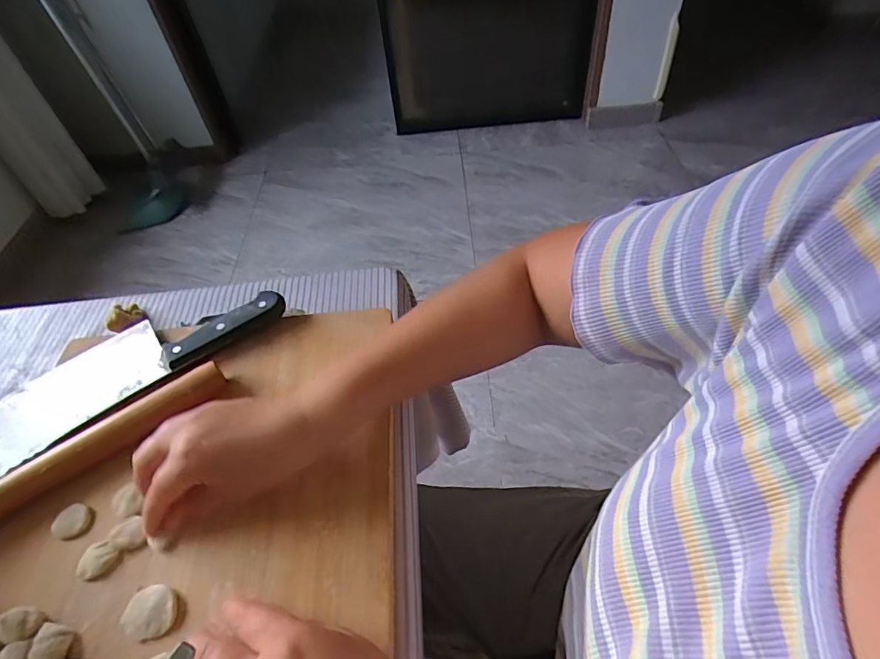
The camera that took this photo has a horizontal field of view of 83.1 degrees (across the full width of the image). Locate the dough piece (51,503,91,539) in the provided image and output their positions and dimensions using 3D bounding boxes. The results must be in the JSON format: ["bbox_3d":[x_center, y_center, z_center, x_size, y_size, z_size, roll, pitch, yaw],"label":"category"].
[{"bbox_3d":[-0.263,0.136,0.352,0.021,0.006,0.024,15,53,18],"label":"dough piece"}]

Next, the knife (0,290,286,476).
[{"bbox_3d":[-0.275,0.029,0.434,0.272,0.022,0.083,-31,53,-19],"label":"knife"}]

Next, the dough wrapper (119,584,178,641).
[{"bbox_3d":[-0.181,0.177,0.311,0.035,0.004,0.030,31,59,28],"label":"dough wrapper"}]

